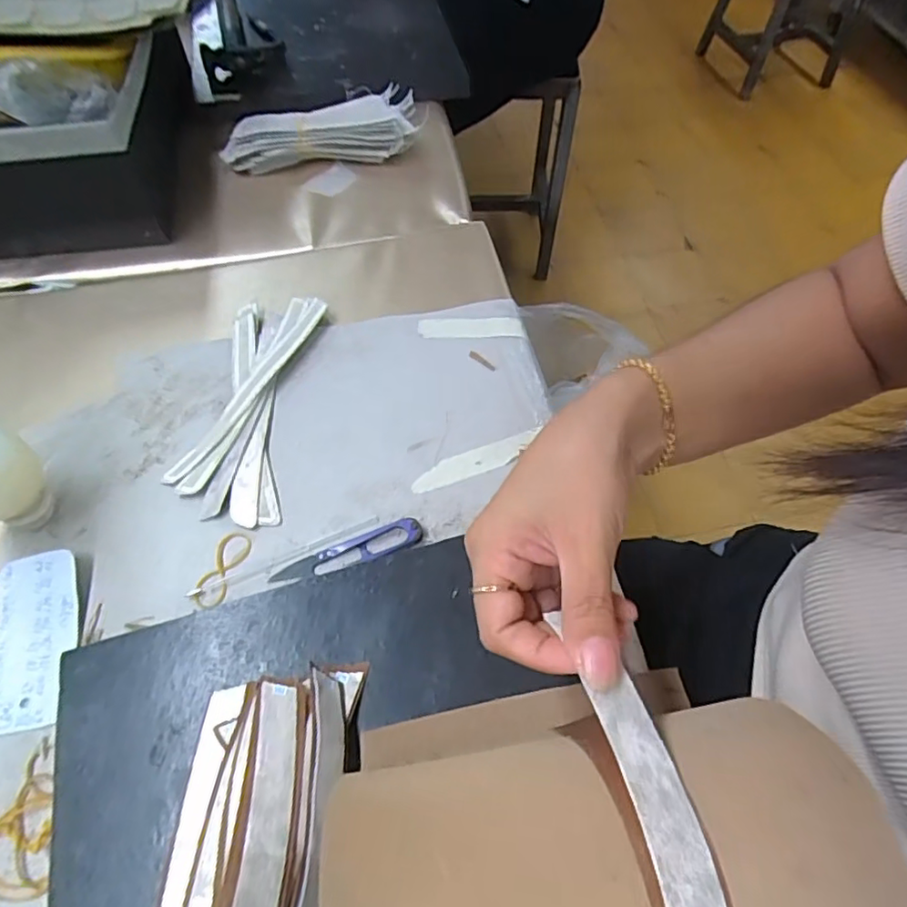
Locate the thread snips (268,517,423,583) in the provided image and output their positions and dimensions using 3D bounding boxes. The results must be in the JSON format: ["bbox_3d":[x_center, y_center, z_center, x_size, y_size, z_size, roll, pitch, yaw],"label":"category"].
[{"bbox_3d":[-0.069,0.064,0.387,0.099,0.009,0.021,-15,60,-9],"label":"thread snips"}]

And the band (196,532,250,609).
[{"bbox_3d":[-0.150,0.075,0.388,0.021,0.004,0.052,16,60,9],"label":"band"}]

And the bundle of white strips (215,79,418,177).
[{"bbox_3d":[-0.134,-0.326,0.614,0.200,0.047,0.068,-10,59,-7],"label":"bundle of white strips"}]

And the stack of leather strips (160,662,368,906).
[{"bbox_3d":[-0.095,0.199,0.265,0.082,0.049,0.205,2,59,1],"label":"stack of leather strips"}]

